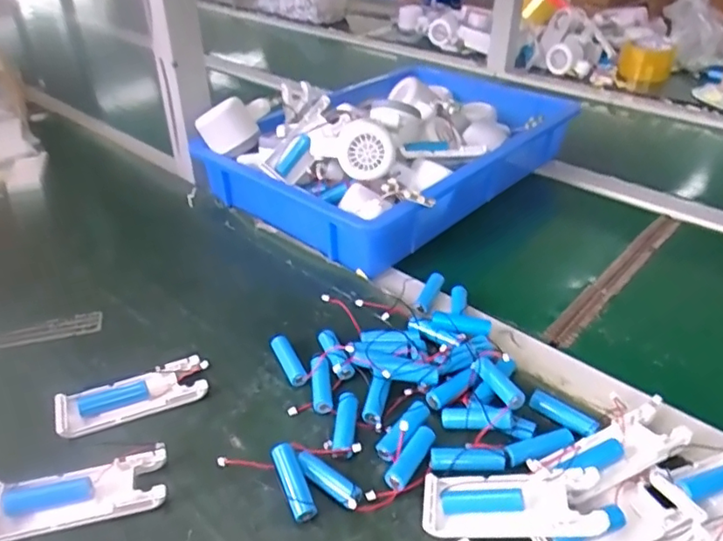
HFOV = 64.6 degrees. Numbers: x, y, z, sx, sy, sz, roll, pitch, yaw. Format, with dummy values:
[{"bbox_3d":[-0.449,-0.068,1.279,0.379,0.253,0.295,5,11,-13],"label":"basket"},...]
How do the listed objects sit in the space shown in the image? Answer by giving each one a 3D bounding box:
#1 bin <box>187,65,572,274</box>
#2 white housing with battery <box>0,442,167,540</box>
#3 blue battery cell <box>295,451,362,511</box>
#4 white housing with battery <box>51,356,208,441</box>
[{"bbox_3d":[0.044,-0.167,0.701,0.286,0.105,0.413,25,43,33],"label":"bin"},{"bbox_3d":[-0.182,0.143,0.370,0.105,0.015,0.045,-10,35,-11],"label":"white housing with battery"},{"bbox_3d":[-0.021,0.138,0.372,0.053,0.018,0.017,26,43,35],"label":"blue battery cell"},{"bbox_3d":[-0.174,0.097,0.437,0.106,0.021,0.037,-16,37,-20],"label":"white housing with battery"}]

